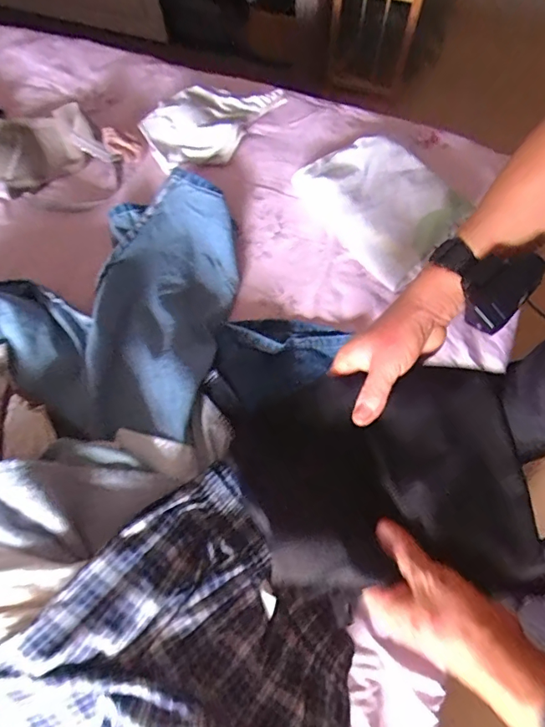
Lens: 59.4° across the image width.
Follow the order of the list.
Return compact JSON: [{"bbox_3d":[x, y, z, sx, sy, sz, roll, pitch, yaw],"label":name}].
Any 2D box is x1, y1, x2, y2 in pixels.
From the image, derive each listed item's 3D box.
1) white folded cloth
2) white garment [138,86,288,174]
[{"bbox_3d":[0.172,-0.262,0.758,0.196,0.043,0.250,-41,73,-13],"label":"white folded cloth"},{"bbox_3d":[-0.092,-0.417,0.817,0.253,0.054,0.148,-21,69,-6],"label":"white garment"}]

